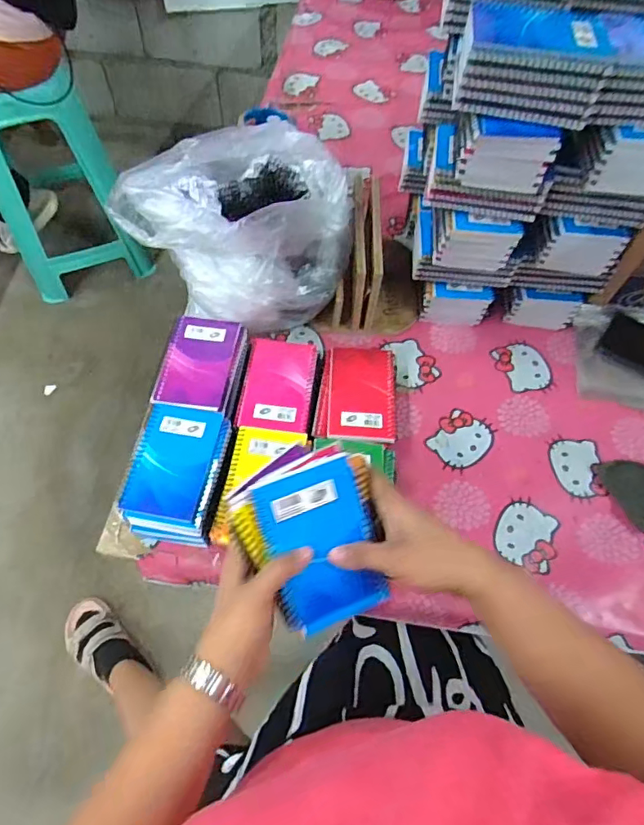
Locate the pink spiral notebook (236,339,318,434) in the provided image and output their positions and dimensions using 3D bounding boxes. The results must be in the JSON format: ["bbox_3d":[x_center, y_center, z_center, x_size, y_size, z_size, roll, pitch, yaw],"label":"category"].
[{"bbox_3d":[-0.055,-0.036,0.640,0.086,0.011,0.127,7,62,1],"label":"pink spiral notebook"}]

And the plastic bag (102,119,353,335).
[{"bbox_3d":[-0.103,-0.236,0.651,0.272,0.204,0.204,-15,63,-10],"label":"plastic bag"}]

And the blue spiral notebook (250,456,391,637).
[{"bbox_3d":[0.002,0.115,0.421,0.087,0.011,0.142,-19,105,-12],"label":"blue spiral notebook"}]

